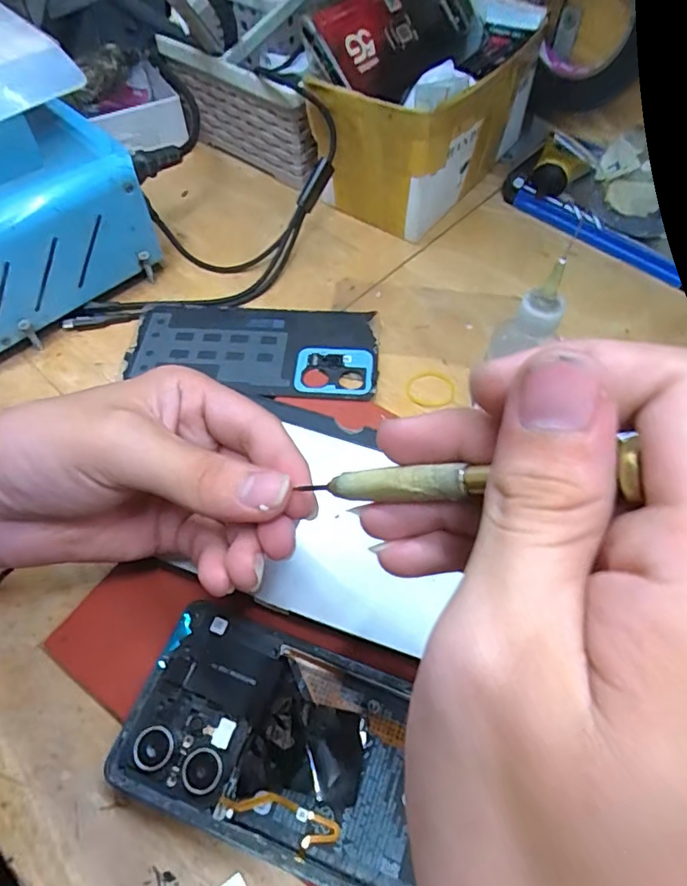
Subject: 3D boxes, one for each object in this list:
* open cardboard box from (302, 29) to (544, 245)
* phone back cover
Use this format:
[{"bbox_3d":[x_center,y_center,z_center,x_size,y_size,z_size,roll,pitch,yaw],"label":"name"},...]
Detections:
[{"bbox_3d":[0.064,-0.241,0.390,0.102,0.093,0.181,32,64,18],"label":"open cardboard box"},{"bbox_3d":[-0.057,-0.060,0.331,0.154,0.007,0.072,3,59,2],"label":"phone back cover"}]

